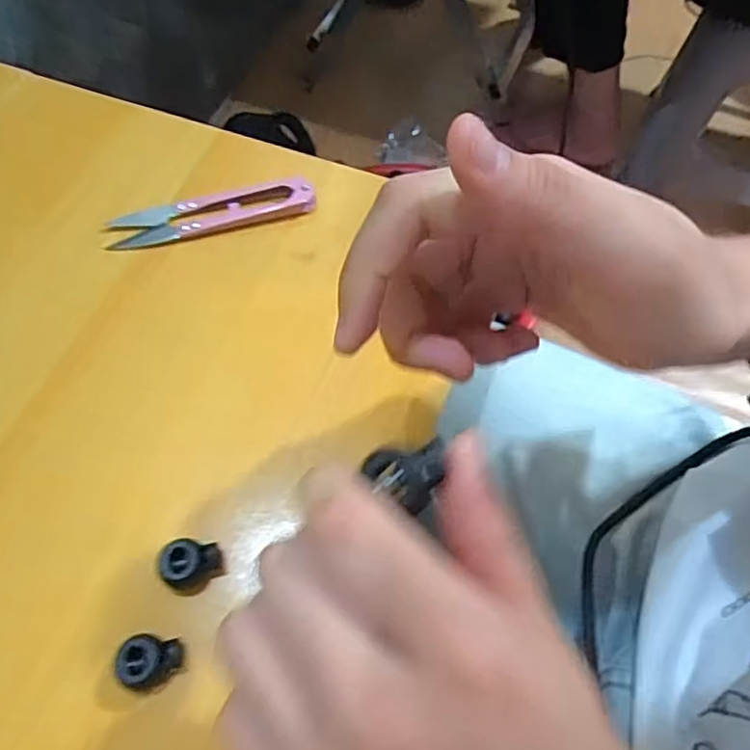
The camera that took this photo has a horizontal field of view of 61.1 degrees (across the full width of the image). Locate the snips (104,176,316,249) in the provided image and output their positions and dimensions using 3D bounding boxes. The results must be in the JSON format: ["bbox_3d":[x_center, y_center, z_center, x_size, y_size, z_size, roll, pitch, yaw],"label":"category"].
[{"bbox_3d":[-0.080,-0.081,0.313,0.099,0.009,0.022,-12,62,-6],"label":"snips"}]

